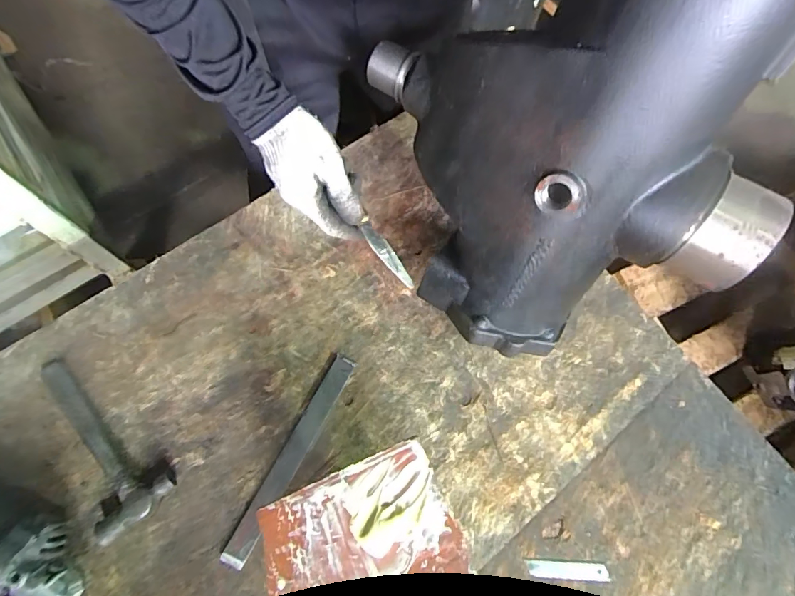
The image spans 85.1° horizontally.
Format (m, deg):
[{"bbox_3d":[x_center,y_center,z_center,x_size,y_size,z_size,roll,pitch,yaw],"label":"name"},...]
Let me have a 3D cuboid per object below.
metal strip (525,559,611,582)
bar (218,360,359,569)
[{"bbox_3d":[0.206,0.330,0.526,0.096,0.009,0.020,3,72,-3],"label":"metal strip"},{"bbox_3d":[-0.133,0.197,0.545,0.034,0.012,0.270,28,73,5],"label":"bar"}]

